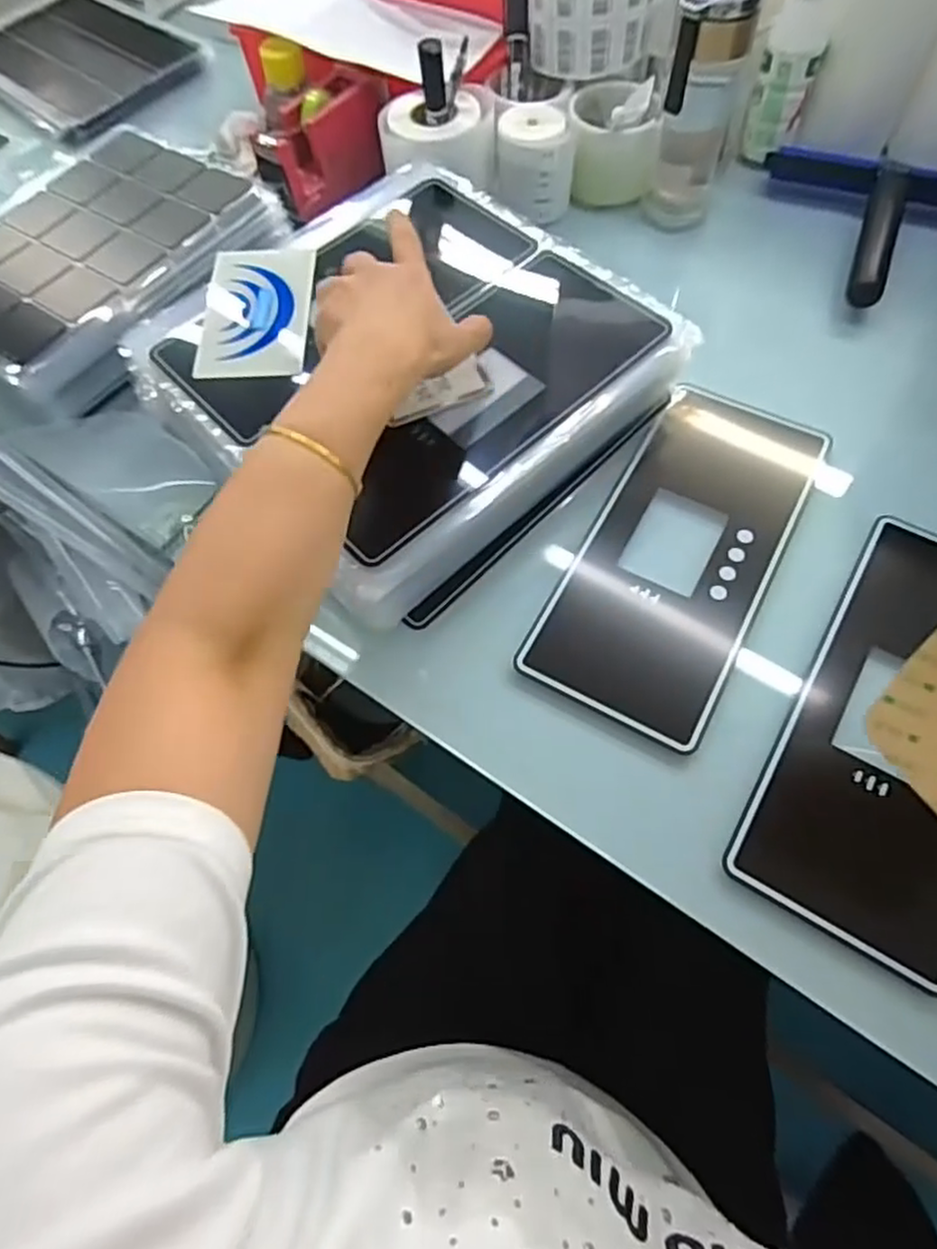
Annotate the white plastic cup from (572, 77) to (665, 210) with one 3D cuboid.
[{"bbox_3d":[0.136,-0.461,0.660,0.081,0.073,0.082,2,64,5],"label":"white plastic cup"}]

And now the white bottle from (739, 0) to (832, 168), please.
[{"bbox_3d":[0.292,-0.501,0.629,0.051,0.140,0.050,17,66,11],"label":"white bottle"}]

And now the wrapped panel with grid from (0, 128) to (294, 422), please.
[{"bbox_3d":[-0.325,-0.314,0.597,0.223,0.040,0.287,31,70,17],"label":"wrapped panel with grid"}]

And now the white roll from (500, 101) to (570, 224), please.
[{"bbox_3d":[0.062,-0.425,0.646,0.069,0.069,0.071,-2,64,3],"label":"white roll"}]

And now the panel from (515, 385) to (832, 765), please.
[{"bbox_3d":[0.156,-0.058,0.503,0.131,0.011,0.284,27,69,14],"label":"panel"}]

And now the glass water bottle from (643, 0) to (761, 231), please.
[{"bbox_3d":[0.195,-0.439,0.596,0.063,0.184,0.055,12,65,9],"label":"glass water bottle"}]

